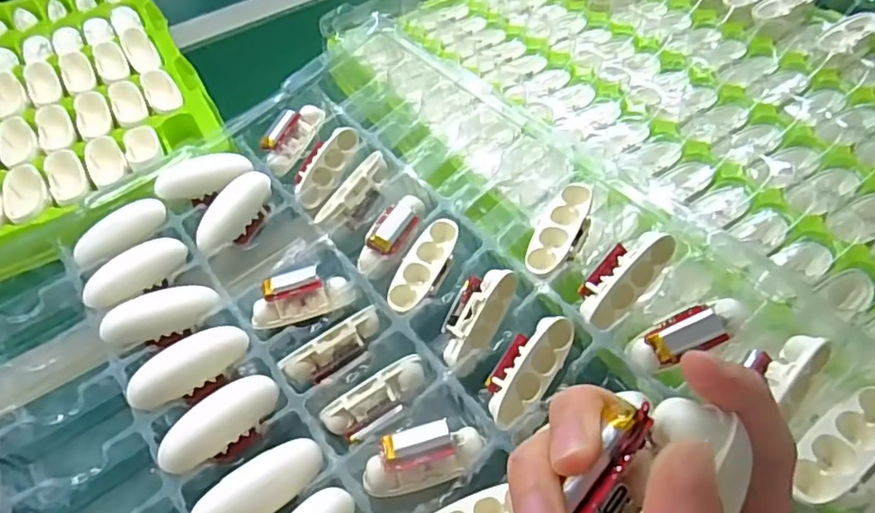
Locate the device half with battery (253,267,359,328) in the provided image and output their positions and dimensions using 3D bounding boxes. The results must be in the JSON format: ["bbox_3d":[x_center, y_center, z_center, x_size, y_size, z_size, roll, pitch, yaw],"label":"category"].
[{"bbox_3d":[-0.085,0.025,0.365,0.061,0.021,0.026,-12,50,-6],"label":"device half with battery"}]

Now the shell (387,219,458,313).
[{"bbox_3d":[-0.007,0.007,0.360,0.025,0.015,0.064,21,66,22],"label":"shell"}]

